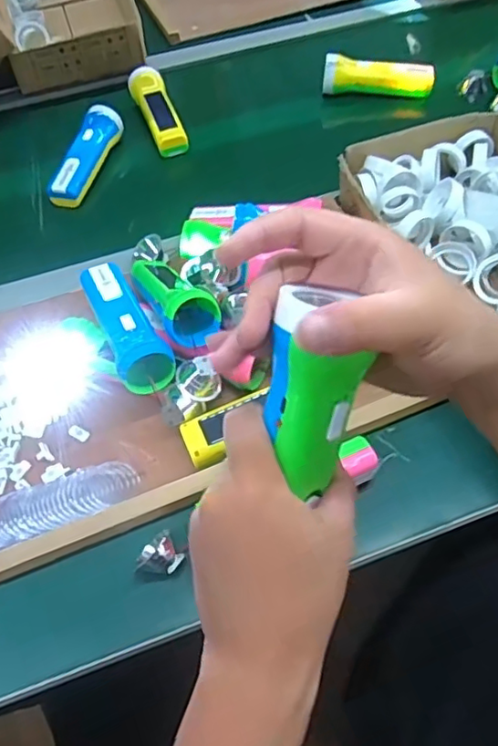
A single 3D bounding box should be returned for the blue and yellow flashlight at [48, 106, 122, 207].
[{"bbox_3d":[-0.220,-0.297,0.795,0.048,0.047,0.170,13,56,13],"label":"blue and yellow flashlight"}]

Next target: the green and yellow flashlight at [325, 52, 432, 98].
[{"bbox_3d":[0.191,-0.437,0.859,0.155,0.054,0.046,11,56,12],"label":"green and yellow flashlight"}]

